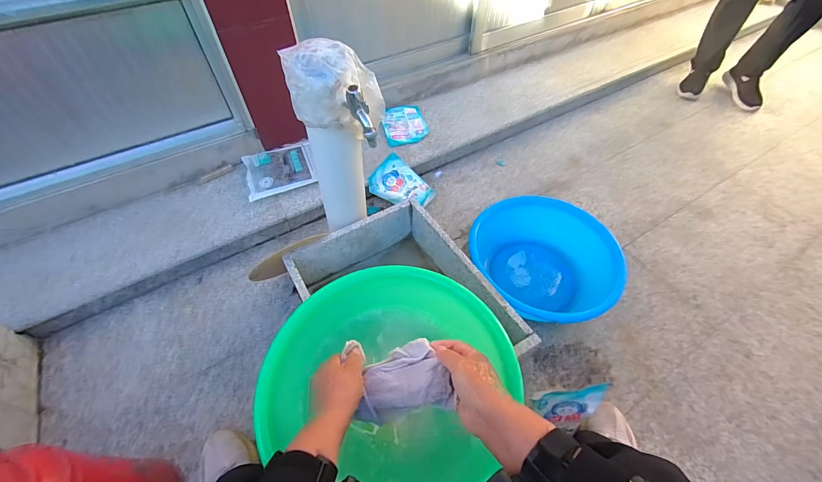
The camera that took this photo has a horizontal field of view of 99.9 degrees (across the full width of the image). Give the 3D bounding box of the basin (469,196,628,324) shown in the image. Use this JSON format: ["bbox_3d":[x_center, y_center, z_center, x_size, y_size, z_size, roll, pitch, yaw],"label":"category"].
[{"bbox_3d":[0.346,0.055,0.937,0.377,0.131,0.347,0,52,0],"label":"basin"}]

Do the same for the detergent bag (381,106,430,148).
[{"bbox_3d":[-0.026,-0.428,1.261,0.154,0.016,0.197,-12,53,-9],"label":"detergent bag"}]

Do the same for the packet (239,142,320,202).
[{"bbox_3d":[-0.412,-0.230,1.092,0.207,0.033,0.200,-17,54,-13],"label":"packet"}]

